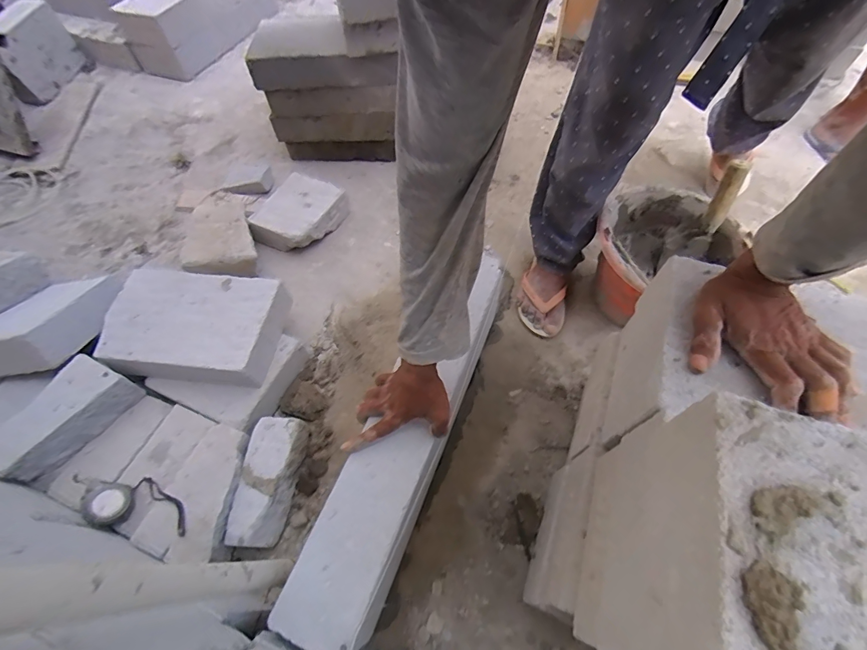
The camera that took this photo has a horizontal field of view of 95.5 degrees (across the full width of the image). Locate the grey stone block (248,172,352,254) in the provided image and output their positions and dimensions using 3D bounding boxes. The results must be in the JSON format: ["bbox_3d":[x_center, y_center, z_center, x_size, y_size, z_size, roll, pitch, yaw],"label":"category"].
[{"bbox_3d":[-0.346,-0.287,1.020,0.180,0.078,0.213,21,61,14],"label":"grey stone block"}]

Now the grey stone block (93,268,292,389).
[{"bbox_3d":[-0.457,-0.001,0.757,0.324,0.068,0.208,5,59,5],"label":"grey stone block"}]

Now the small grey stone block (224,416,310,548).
[{"bbox_3d":[-0.281,0.260,0.669,0.086,0.070,0.201,7,59,6],"label":"small grey stone block"}]

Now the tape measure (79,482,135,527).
[{"bbox_3d":[-0.503,0.276,0.606,0.055,0.038,0.058,3,59,3],"label":"tape measure"}]

